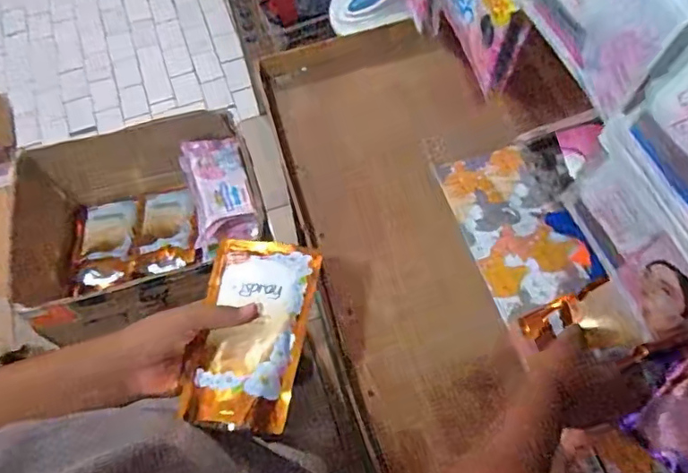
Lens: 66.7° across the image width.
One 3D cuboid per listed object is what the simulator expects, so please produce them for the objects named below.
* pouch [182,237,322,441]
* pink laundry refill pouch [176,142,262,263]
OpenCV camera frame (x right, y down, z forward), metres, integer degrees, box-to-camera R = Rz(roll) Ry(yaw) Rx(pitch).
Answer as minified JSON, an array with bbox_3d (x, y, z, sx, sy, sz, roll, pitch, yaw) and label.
[{"bbox_3d":[-0.091,0.087,0.513,0.105,0.037,0.193,5,63,5],"label":"pouch"},{"bbox_3d":[-0.211,-0.070,0.851,0.114,0.058,0.211,-16,64,-6],"label":"pink laundry refill pouch"}]

